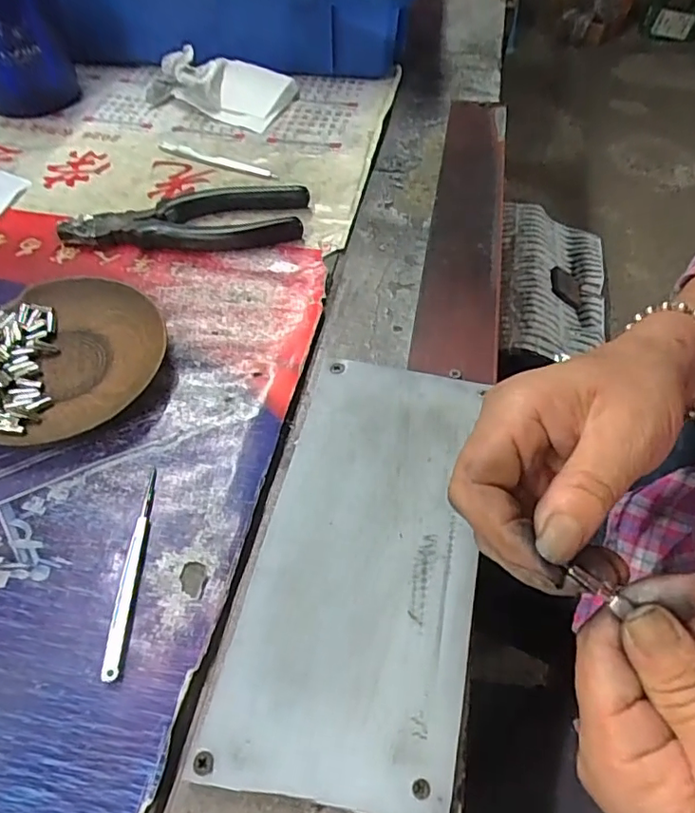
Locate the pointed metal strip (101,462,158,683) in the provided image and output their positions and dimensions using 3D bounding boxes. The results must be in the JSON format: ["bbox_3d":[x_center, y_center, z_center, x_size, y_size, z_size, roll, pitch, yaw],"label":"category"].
[{"bbox_3d":[-0.095,0.070,0.249,0.007,0.005,0.092,-1,54,-2],"label":"pointed metal strip"}]

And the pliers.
[{"bbox_3d":[-0.109,-0.129,0.389,0.162,0.015,0.055,-6,54,-6],"label":"pliers"}]

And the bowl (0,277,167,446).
[{"bbox_3d":[-0.160,-0.025,0.311,0.104,0.015,0.111,0,54,-1],"label":"bowl"}]

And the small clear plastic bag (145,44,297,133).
[{"bbox_3d":[-0.113,-0.282,0.489,0.120,0.034,0.068,17,55,11],"label":"small clear plastic bag"}]

